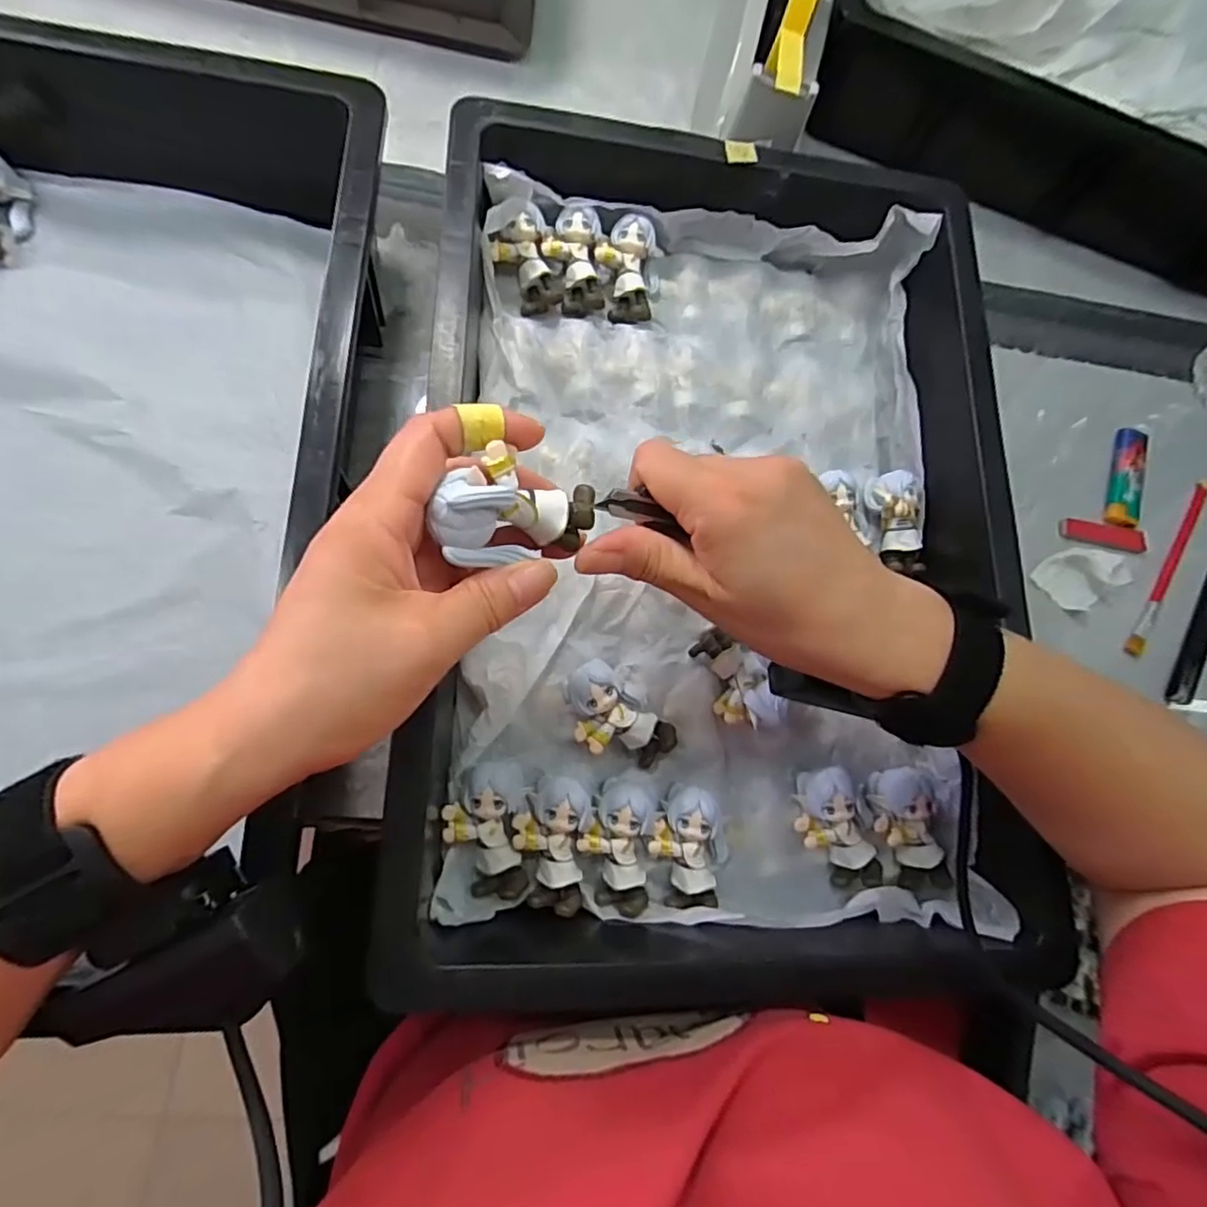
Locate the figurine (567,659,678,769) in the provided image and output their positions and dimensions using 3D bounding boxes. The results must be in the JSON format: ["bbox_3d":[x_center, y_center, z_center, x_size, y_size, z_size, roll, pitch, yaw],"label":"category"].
[{"bbox_3d":[0.005,0.061,0.324,0.063,0.029,0.036,42,74,1],"label":"figurine"}]

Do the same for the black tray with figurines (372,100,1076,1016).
[{"bbox_3d":[0.059,-0.036,0.342,0.315,0.096,0.458,2,77,-10],"label":"black tray with figurines"}]

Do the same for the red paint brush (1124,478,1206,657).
[{"bbox_3d":[0.400,-0.028,0.440,0.012,0.006,0.152,34,74,-1],"label":"red paint brush"}]

